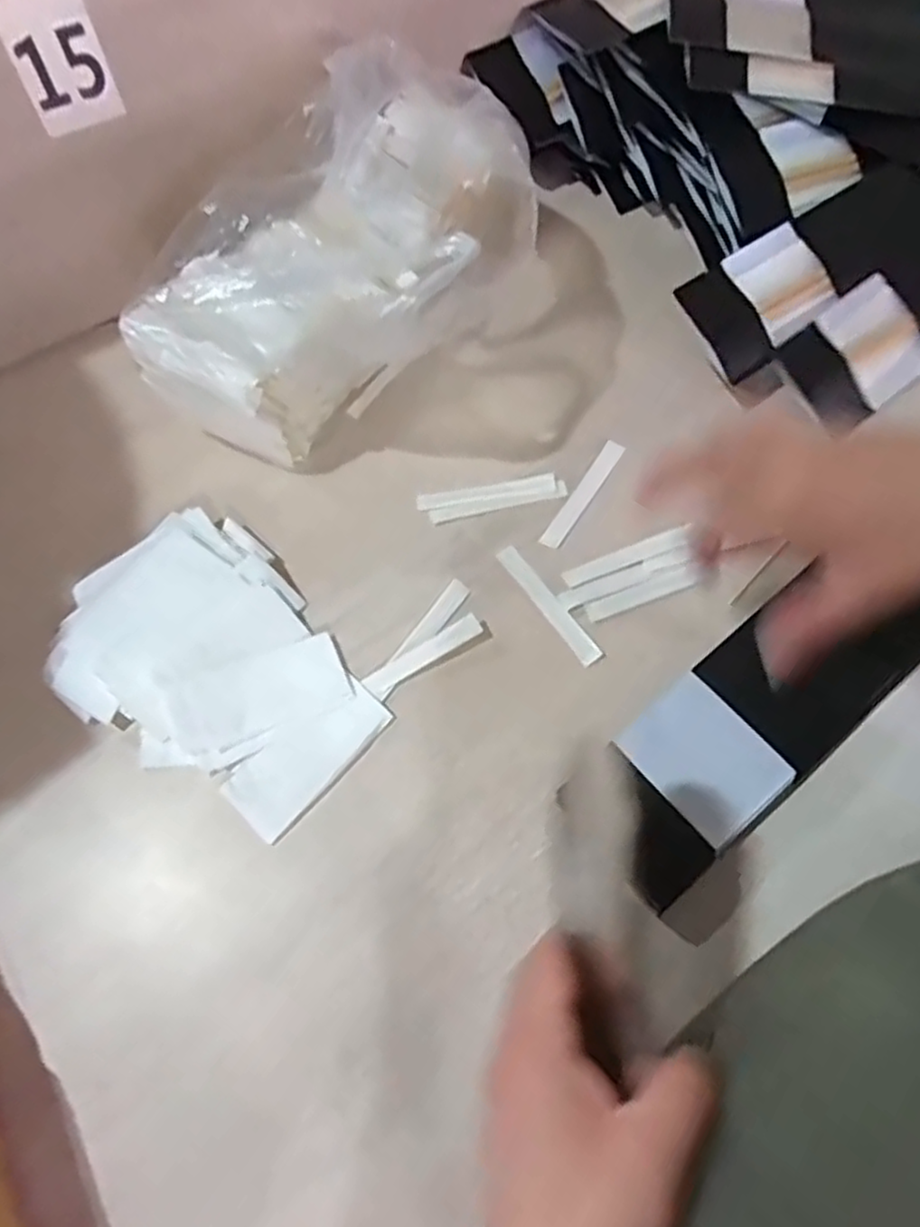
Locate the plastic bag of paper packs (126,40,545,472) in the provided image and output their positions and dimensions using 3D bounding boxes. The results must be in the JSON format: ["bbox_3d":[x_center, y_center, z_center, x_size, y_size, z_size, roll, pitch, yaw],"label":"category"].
[{"bbox_3d":[-0.089,-0.232,0.468,0.167,0.123,0.272,41,76,18],"label":"plastic bag of paper packs"}]

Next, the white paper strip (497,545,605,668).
[{"bbox_3d":[0.055,-0.006,0.444,0.014,0.004,0.091,-33,69,-10],"label":"white paper strip"}]

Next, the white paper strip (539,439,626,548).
[{"bbox_3d":[0.080,-0.078,0.470,0.015,0.004,0.083,32,81,28],"label":"white paper strip"}]

